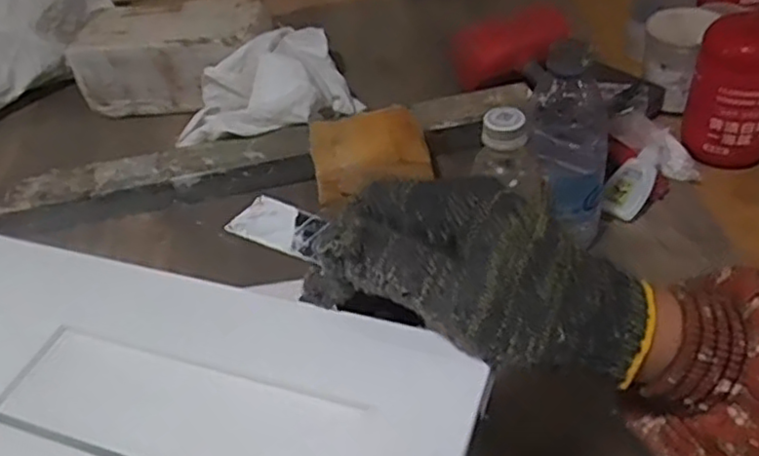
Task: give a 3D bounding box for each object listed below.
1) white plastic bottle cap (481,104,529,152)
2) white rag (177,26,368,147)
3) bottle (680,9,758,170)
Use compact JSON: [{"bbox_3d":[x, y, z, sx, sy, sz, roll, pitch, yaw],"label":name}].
[{"bbox_3d":[0.093,-0.074,0.504,0.031,0.021,0.028,5,43,14],"label":"white plastic bottle cap"},{"bbox_3d":[-0.126,-0.154,0.789,0.215,0.075,0.149,-30,46,-23],"label":"white rag"},{"bbox_3d":[0.348,-0.130,0.666,0.085,0.131,0.068,16,47,24],"label":"bottle"}]

